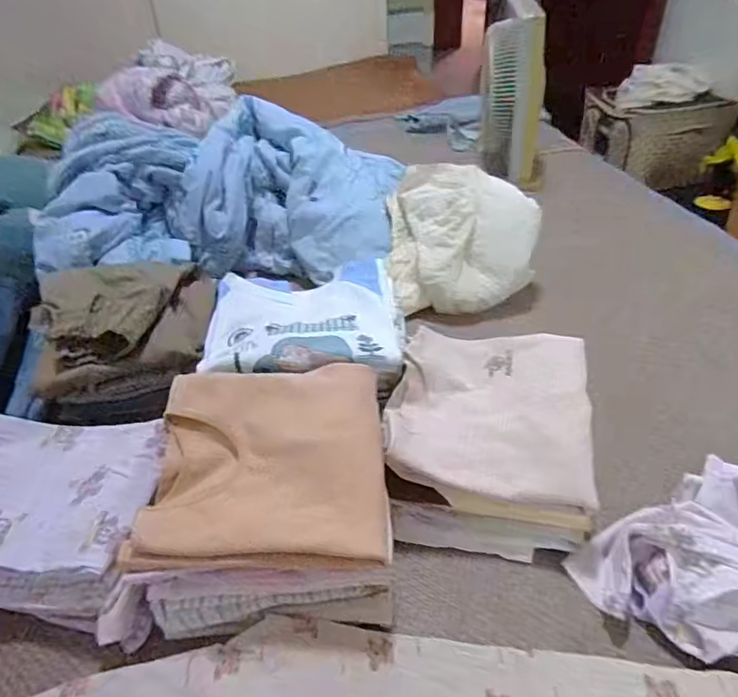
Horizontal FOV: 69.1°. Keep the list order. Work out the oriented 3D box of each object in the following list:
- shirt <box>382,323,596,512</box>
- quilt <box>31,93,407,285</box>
[{"bbox_3d":[0.140,0.068,0.627,0.217,0.065,0.215,3,39,9],"label":"shirt"},{"bbox_3d":[-0.279,-0.305,1.047,0.625,0.229,0.365,-10,39,-8],"label":"quilt"}]

